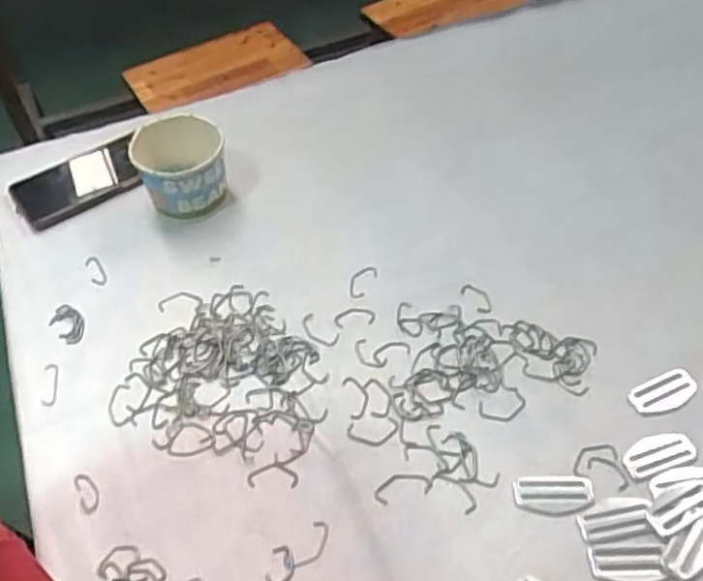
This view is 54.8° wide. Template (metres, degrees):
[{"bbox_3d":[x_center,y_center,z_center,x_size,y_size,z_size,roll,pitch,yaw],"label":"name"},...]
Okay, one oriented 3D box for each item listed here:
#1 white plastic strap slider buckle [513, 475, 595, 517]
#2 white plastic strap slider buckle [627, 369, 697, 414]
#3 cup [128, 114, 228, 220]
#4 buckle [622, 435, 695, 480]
[{"bbox_3d":[0.157,0.158,0.524,0.060,0.004,0.030,0,52,2],"label":"white plastic strap slider buckle"},{"bbox_3d":[0.263,0.085,0.570,0.059,0.004,0.029,-23,55,-15],"label":"white plastic strap slider buckle"},{"bbox_3d":[-0.175,-0.123,0.708,0.088,0.087,0.075,-17,53,-11],"label":"cup"},{"bbox_3d":[0.245,0.130,0.538,0.059,0.004,0.027,-15,53,-10],"label":"buckle"}]

